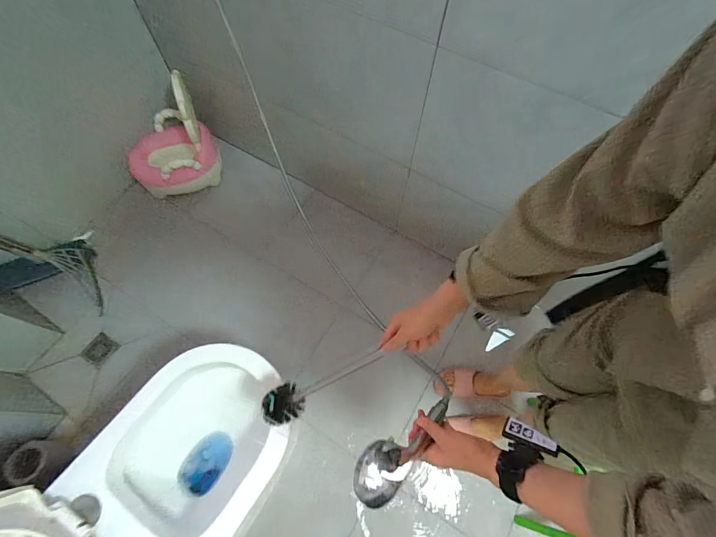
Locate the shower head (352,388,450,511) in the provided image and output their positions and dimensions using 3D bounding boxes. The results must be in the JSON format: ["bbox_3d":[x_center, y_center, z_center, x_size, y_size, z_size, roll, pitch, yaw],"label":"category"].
[{"bbox_3d":[0.085,0.266,0.538,0.242,0.039,0.069,-18,63,-44],"label":"shower head"}]

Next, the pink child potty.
[{"bbox_3d":[-0.777,-0.516,1.400,0.358,0.379,0.300,-9,66,-4],"label":"pink child potty"}]

